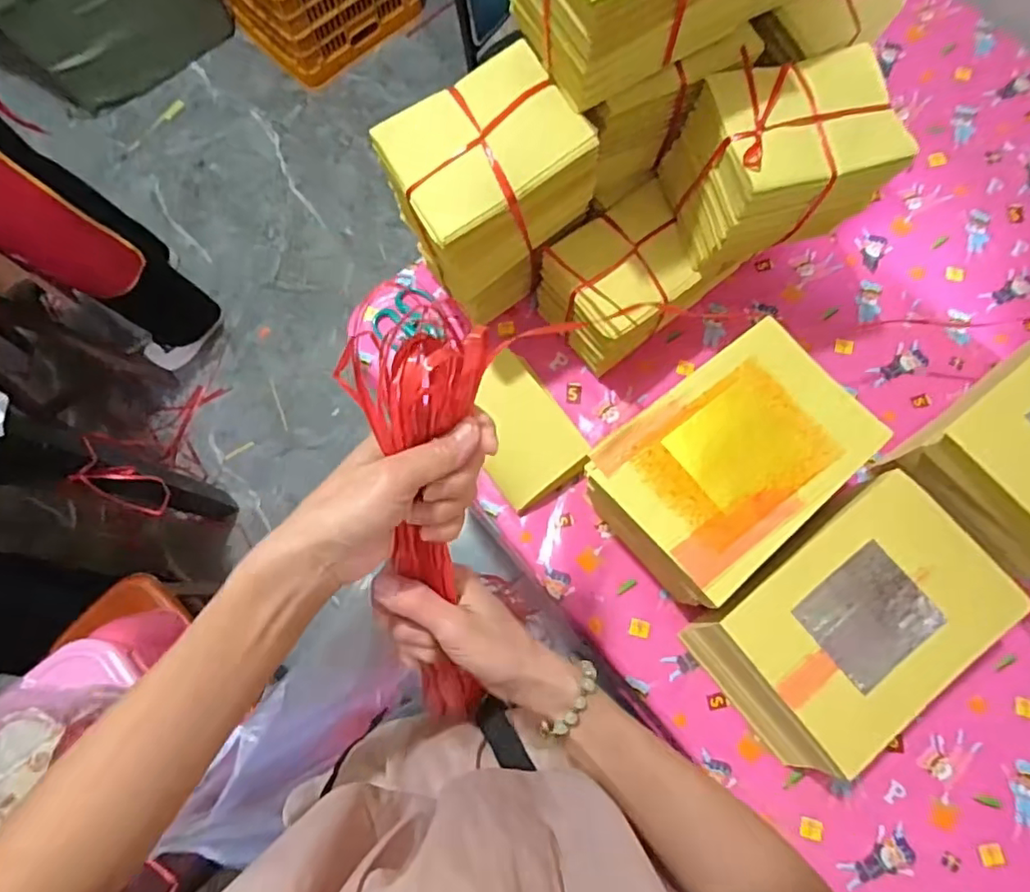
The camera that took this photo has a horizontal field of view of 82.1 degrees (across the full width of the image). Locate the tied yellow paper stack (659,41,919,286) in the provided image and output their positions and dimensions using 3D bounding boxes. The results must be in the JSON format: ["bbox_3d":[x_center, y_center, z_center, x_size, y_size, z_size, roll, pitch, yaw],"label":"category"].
[{"bbox_3d":[0.253,-0.273,0.569,0.167,0.127,0.120,-18,76,-4],"label":"tied yellow paper stack"}]

